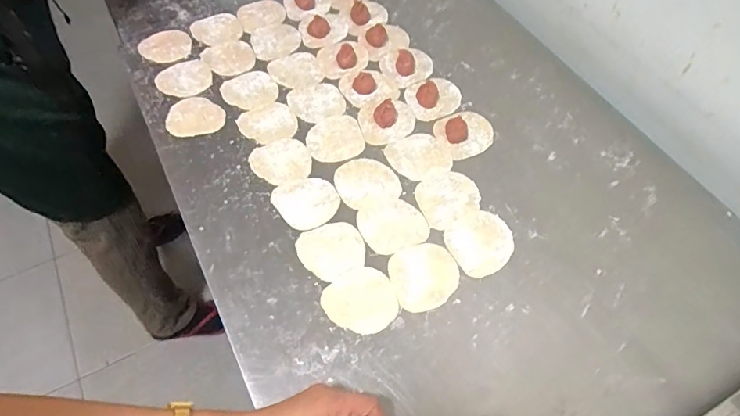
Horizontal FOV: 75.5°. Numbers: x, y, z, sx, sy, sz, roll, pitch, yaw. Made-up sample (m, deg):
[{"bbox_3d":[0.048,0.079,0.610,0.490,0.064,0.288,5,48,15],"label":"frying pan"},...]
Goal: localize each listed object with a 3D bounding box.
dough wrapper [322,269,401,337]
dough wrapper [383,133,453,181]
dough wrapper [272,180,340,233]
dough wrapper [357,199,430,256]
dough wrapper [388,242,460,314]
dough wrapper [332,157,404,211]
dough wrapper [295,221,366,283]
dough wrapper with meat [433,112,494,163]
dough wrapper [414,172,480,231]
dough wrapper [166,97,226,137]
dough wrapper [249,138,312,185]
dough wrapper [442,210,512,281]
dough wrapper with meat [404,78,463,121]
[{"bbox_3d":[-0.010,0.103,0.526,0.076,0.004,0.073,-27,63,-17],"label":"dough wrapper"},{"bbox_3d":[0.066,-0.069,0.641,0.080,0.004,0.074,-19,60,-13],"label":"dough wrapper"},{"bbox_3d":[-0.079,-0.009,0.600,0.073,0.004,0.076,-32,64,-19],"label":"dough wrapper"},{"bbox_3d":[0.027,0.021,0.584,0.078,0.004,0.072,-19,61,-13],"label":"dough wrapper"},{"bbox_3d":[0.062,0.077,0.546,0.078,0.004,0.076,1,58,-1],"label":"dough wrapper"},{"bbox_3d":[-0.005,-0.035,0.619,0.077,0.004,0.072,-19,61,-13],"label":"dough wrapper"},{"bbox_3d":[-0.045,0.049,0.562,0.075,0.004,0.072,1,58,-1],"label":"dough wrapper"},{"bbox_3d":[0.133,-0.105,0.658,0.077,0.011,0.072,1,58,-1],"label":"dough wrapper with meat"},{"bbox_3d":[0.100,-0.012,0.606,0.080,0.004,0.072,-21,61,-14],"label":"dough wrapper"},{"bbox_3d":[-0.245,-0.130,0.675,0.076,0.006,0.066,-4,62,-5],"label":"dough wrapper"},{"bbox_3d":[-0.117,-0.061,0.632,0.075,0.004,0.073,1,58,-1],"label":"dough wrapper"},{"bbox_3d":[0.133,0.040,0.569,0.081,0.004,0.077,1,58,-1],"label":"dough wrapper"},{"bbox_3d":[0.095,-0.161,0.696,0.084,0.009,0.071,-23,61,-15],"label":"dough wrapper with meat"}]

